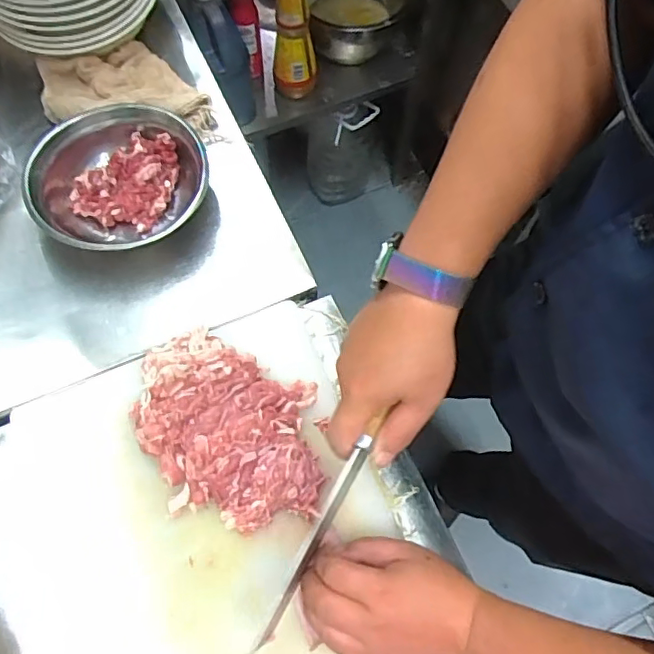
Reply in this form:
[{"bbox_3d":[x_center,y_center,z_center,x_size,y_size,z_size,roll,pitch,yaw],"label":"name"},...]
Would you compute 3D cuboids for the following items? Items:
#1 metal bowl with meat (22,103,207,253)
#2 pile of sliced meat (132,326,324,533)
[{"bbox_3d":[-0.213,-0.148,0.584,0.179,0.064,0.168,-39,75,-17],"label":"metal bowl with meat"},{"bbox_3d":[-0.087,0.092,0.496,0.186,0.036,0.141,22,68,6],"label":"pile of sliced meat"}]

